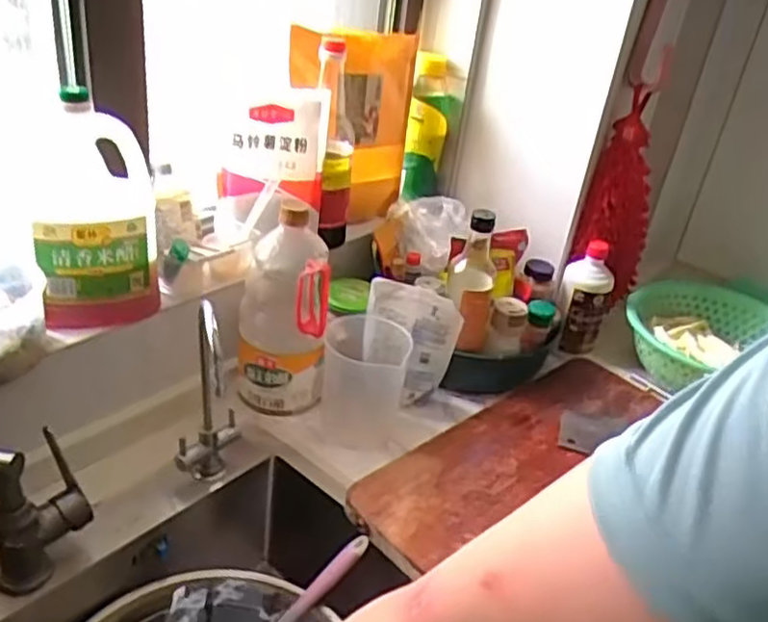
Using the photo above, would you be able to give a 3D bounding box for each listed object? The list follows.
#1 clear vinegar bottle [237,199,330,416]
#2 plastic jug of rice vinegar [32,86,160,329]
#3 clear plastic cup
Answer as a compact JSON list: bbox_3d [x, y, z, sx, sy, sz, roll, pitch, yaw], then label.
[{"bbox_3d":[-0.122,0.002,0.875,0.104,0.253,0.084,4,31,-6],"label":"clear vinegar bottle"},{"bbox_3d":[-0.316,-0.105,0.780,0.121,0.229,0.094,-10,35,-27],"label":"plastic jug of rice vinegar"},{"bbox_3d":[-0.026,0.094,0.934,0.107,0.139,0.107,5,32,-3],"label":"clear plastic cup"}]

